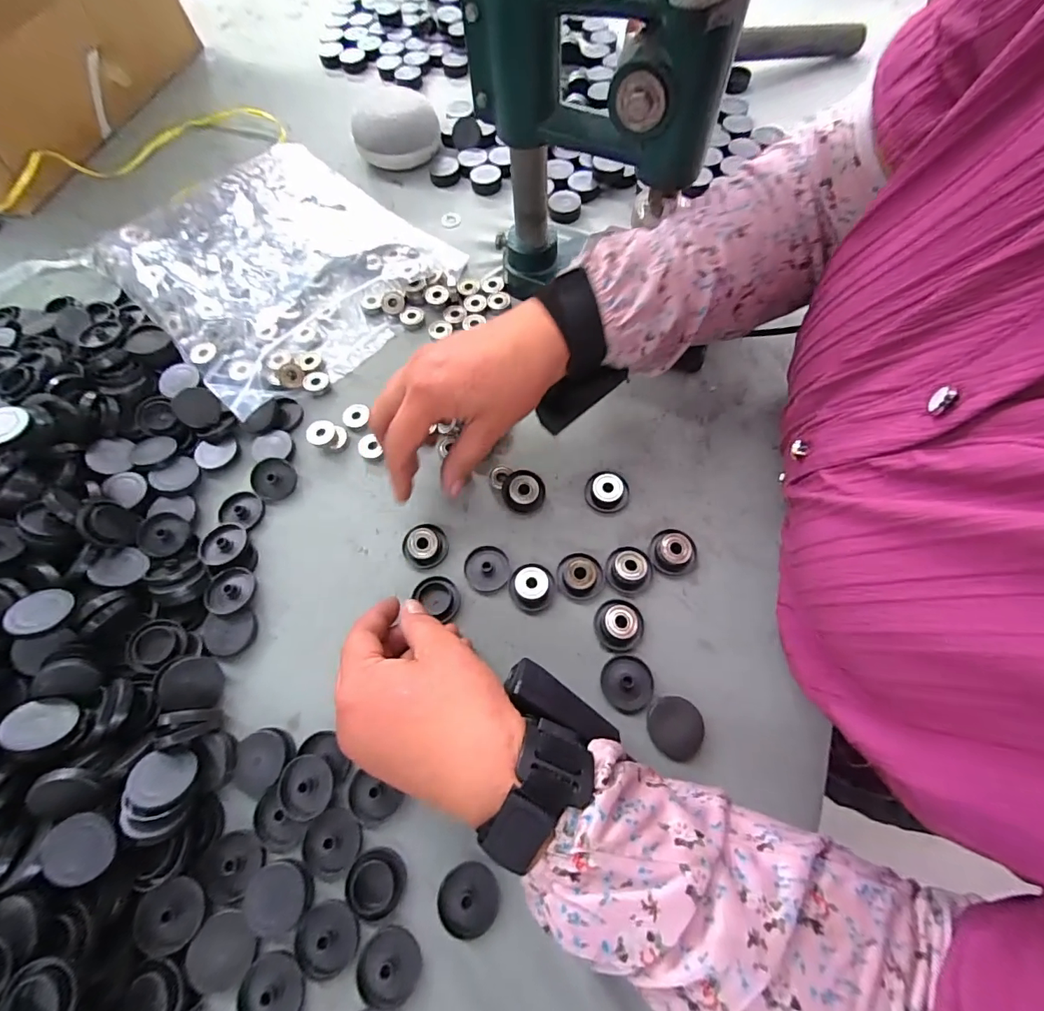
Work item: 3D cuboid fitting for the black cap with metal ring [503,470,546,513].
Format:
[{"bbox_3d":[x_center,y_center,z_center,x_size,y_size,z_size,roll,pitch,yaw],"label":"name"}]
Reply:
[{"bbox_3d":[0.001,-0.011,0.357,0.031,0.016,0.033,-1,66,2],"label":"black cap with metal ring"}]

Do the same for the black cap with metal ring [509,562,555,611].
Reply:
[{"bbox_3d":[0.007,0.055,0.329,0.030,0.012,0.032,-1,66,2],"label":"black cap with metal ring"}]

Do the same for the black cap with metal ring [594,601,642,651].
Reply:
[{"bbox_3d":[0.065,0.078,0.316,0.031,0.013,0.033,-1,66,2],"label":"black cap with metal ring"}]

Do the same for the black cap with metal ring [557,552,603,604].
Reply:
[{"bbox_3d":[0.041,0.049,0.330,0.032,0.013,0.034,-1,66,2],"label":"black cap with metal ring"}]

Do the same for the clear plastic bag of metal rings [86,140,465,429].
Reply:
[{"bbox_3d":[-0.238,-0.237,0.449,0.278,0.040,0.250,38,72,17],"label":"clear plastic bag of metal rings"}]

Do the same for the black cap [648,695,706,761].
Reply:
[{"bbox_3d":[0.094,0.136,0.292,0.031,0.008,0.035,0,66,2],"label":"black cap"}]

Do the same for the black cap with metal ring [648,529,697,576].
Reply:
[{"bbox_3d":[0.108,0.031,0.335,0.032,0.013,0.034,-1,66,2],"label":"black cap with metal ring"}]

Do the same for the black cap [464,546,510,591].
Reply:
[{"bbox_3d":[-0.025,0.045,0.339,0.031,0.004,0.032,0,66,0],"label":"black cap"}]

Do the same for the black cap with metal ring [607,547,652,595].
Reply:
[{"bbox_3d":[0.075,0.045,0.331,0.032,0.013,0.033,-1,66,2],"label":"black cap with metal ring"}]

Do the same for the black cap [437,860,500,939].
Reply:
[{"bbox_3d":[-0.029,0.218,0.261,0.033,0.010,0.032,-1,66,2],"label":"black cap"}]

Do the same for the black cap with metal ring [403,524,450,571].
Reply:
[{"bbox_3d":[-0.071,0.029,0.345,0.031,0.012,0.032,-1,66,2],"label":"black cap with metal ring"}]

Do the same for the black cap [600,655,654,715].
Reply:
[{"bbox_3d":[0.067,0.114,0.305,0.032,0.004,0.034,-1,66,2],"label":"black cap"}]

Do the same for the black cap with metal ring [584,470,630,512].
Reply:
[{"bbox_3d":[0.065,-0.012,0.358,0.032,0.013,0.031,-1,66,2],"label":"black cap with metal ring"}]

